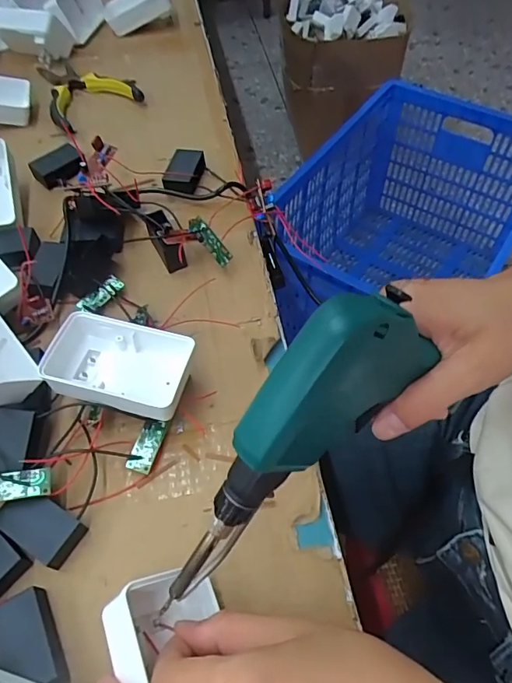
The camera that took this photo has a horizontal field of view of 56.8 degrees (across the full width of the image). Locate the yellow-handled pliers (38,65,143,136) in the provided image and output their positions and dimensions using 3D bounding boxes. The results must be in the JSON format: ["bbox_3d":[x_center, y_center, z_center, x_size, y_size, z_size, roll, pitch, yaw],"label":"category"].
[{"bbox_3d":[-0.194,-0.297,0.554,0.101,0.021,0.149,-18,59,-12],"label":"yellow-handled pliers"}]

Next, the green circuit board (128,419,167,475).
[{"bbox_3d":[-0.072,0.069,0.314,0.016,0.006,0.035,16,68,4],"label":"green circuit board"}]

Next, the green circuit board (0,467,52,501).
[{"bbox_3d":[-0.148,0.087,0.285,0.045,0.004,0.016,-4,66,-16],"label":"green circuit board"}]

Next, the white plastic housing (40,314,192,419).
[{"bbox_3d":[-0.096,0.019,0.327,0.098,0.035,0.058,11,57,9],"label":"white plastic housing"}]

